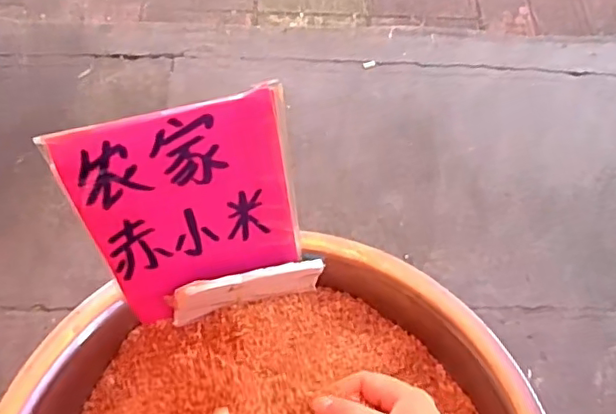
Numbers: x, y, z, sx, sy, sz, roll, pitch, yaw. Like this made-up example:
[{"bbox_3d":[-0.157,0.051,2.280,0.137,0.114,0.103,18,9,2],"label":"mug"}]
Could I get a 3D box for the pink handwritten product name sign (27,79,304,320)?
[{"bbox_3d":[-0.078,0.005,0.411,0.143,0.174,0.013,-16,46,-8],"label":"pink handwritten product name sign"}]

